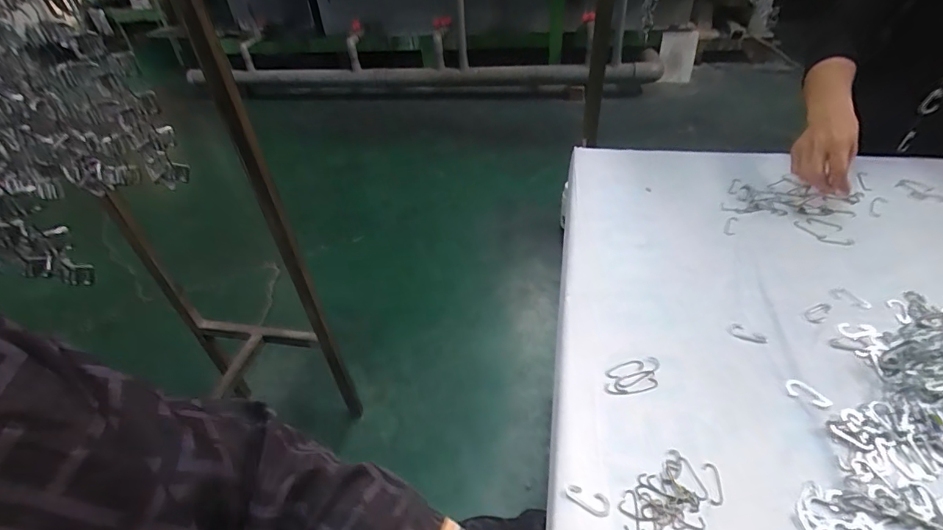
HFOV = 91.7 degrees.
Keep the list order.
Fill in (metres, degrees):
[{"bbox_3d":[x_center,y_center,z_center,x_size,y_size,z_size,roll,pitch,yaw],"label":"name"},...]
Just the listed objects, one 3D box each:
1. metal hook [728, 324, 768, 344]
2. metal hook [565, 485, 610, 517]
[{"bbox_3d":[0.300,0.075,0.496,0.037,0.004,0.020,27,50,31],"label":"metal hook"},{"bbox_3d":[0.096,0.194,0.378,0.036,0.004,0.018,9,43,15],"label":"metal hook"}]

